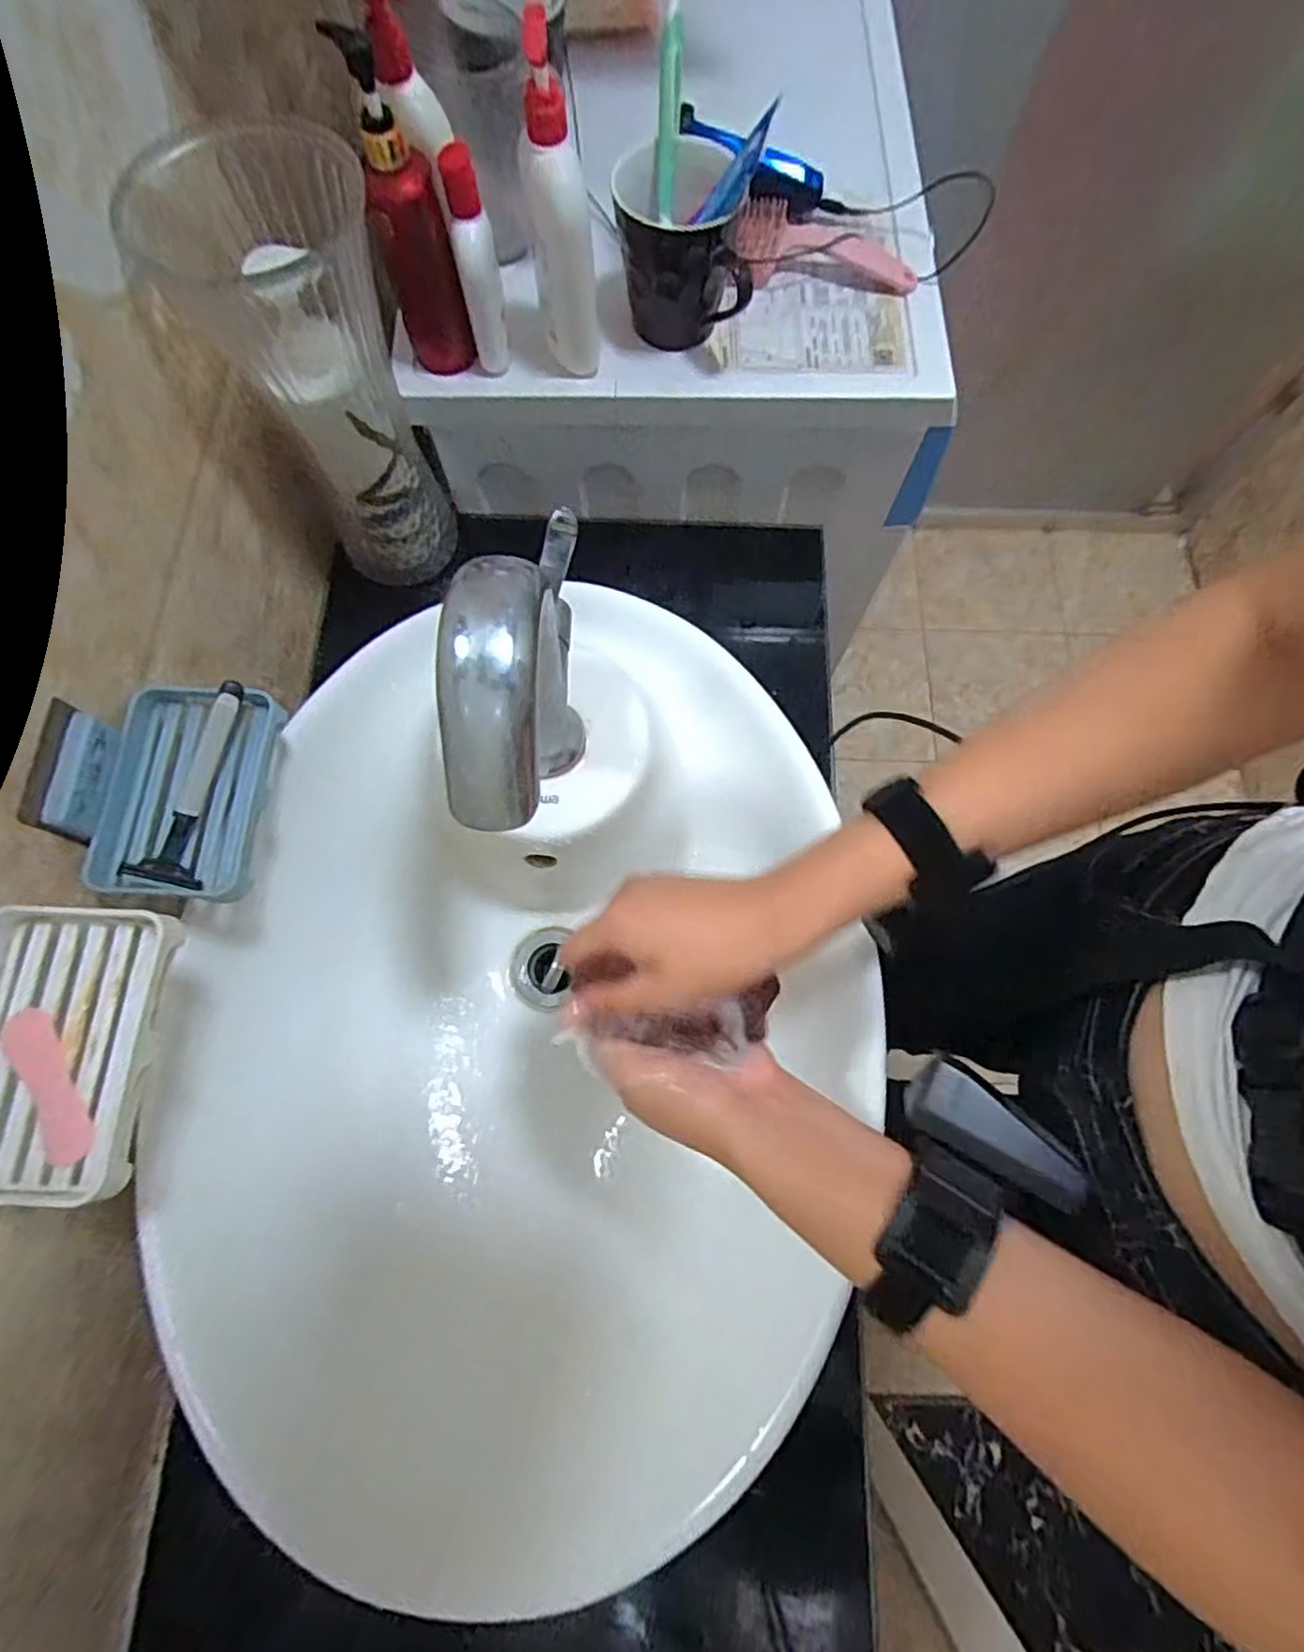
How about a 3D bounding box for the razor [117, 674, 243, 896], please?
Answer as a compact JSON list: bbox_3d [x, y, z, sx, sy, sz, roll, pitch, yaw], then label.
[{"bbox_3d":[-0.263,-0.026,0.408,0.034,0.021,0.120,19,74,-29],"label":"razor"}]

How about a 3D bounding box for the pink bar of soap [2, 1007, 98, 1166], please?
[{"bbox_3d":[-0.279,0.120,0.326,0.021,0.006,0.074,-31,75,-10],"label":"pink bar of soap"}]

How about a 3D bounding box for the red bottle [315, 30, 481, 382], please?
[{"bbox_3d":[-0.172,-0.427,0.503,0.050,0.189,0.044,-14,73,-5],"label":"red bottle"}]

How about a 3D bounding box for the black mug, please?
[{"bbox_3d":[0.019,-0.444,0.560,0.093,0.108,0.112,-12,73,-5],"label":"black mug"}]

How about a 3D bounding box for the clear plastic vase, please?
[{"bbox_3d":[-0.244,-0.323,0.542,0.136,0.274,0.132,-15,73,-6],"label":"clear plastic vase"}]

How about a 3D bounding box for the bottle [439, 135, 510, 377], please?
[{"bbox_3d":[-0.130,-0.414,0.529,0.029,0.141,0.036,-10,73,-4],"label":"bottle"}]

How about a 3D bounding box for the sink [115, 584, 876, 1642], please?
[{"bbox_3d":[-0.088,0.120,0.486,0.396,0.138,0.564,-2,72,-2],"label":"sink"}]

